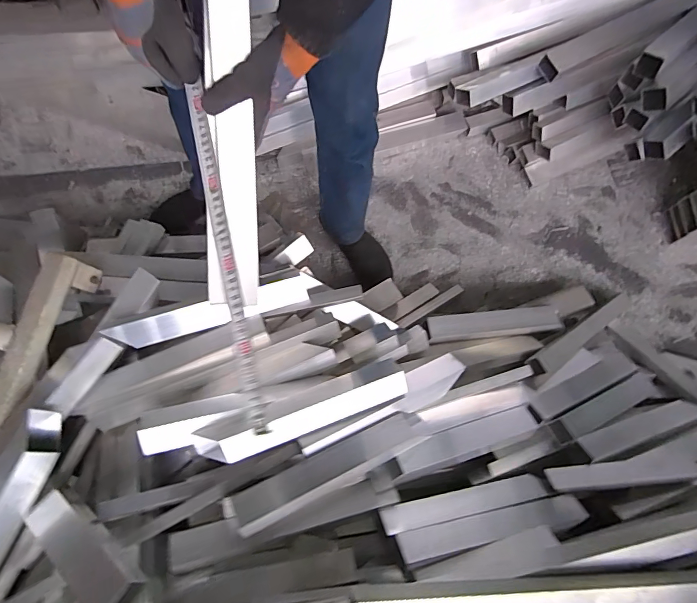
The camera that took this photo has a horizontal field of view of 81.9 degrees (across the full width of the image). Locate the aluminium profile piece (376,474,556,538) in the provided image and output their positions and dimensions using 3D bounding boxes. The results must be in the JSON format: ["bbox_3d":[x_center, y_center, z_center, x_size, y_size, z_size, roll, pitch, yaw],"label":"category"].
[{"bbox_3d":[0.220,0.376,0.752,0.333,0.038,0.043,-4,70,-17],"label":"aluminium profile piece"}]

